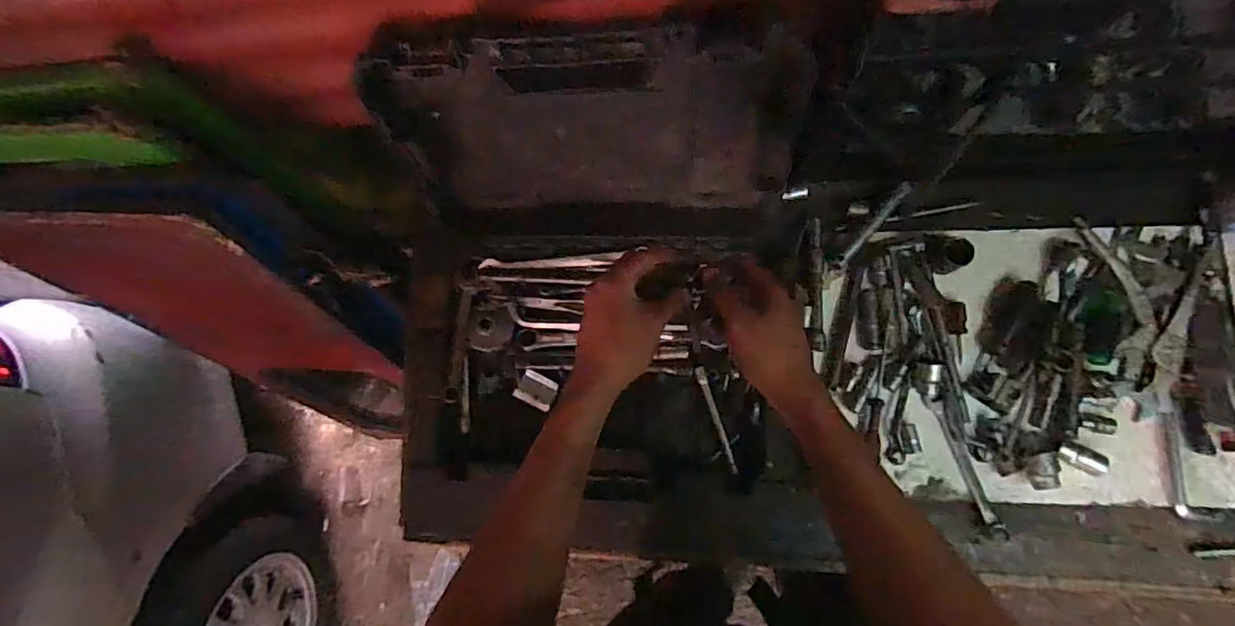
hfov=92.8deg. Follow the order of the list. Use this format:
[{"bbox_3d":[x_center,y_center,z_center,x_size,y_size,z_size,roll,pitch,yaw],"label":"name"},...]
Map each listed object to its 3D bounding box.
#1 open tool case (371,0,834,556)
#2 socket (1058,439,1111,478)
[{"bbox_3d":[-0.040,0.012,0.711,0.524,0.266,0.547,0,81,5],"label":"open tool case"},{"bbox_3d":[0.584,0.182,0.737,0.061,0.028,0.028,25,81,10],"label":"socket"}]

